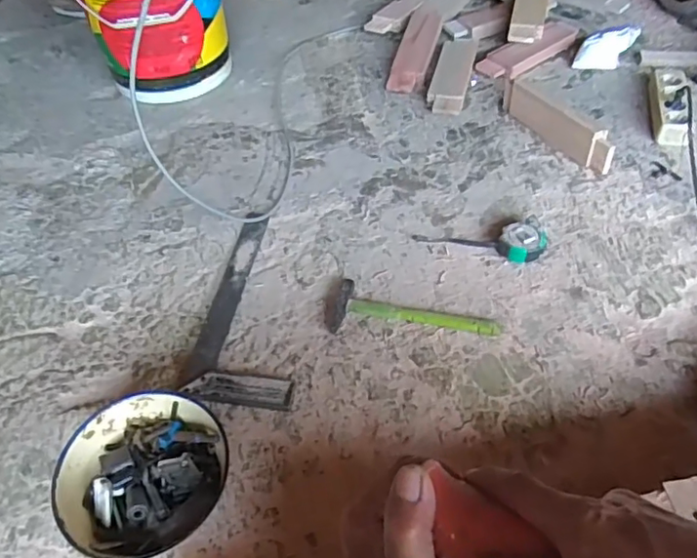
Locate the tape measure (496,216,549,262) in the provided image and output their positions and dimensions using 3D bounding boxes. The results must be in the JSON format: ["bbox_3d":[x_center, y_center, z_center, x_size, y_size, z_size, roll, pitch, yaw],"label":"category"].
[{"bbox_3d":[0.271,-0.058,0.901,0.074,0.036,0.064,-25,52,-16],"label":"tape measure"}]

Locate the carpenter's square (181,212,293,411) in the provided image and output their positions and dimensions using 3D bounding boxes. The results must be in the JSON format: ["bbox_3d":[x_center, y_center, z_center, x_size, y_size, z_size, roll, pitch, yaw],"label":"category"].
[{"bbox_3d":[-0.142,0.028,0.878,0.141,0.012,0.361,-1,50,4],"label":"carpenter's square"}]

